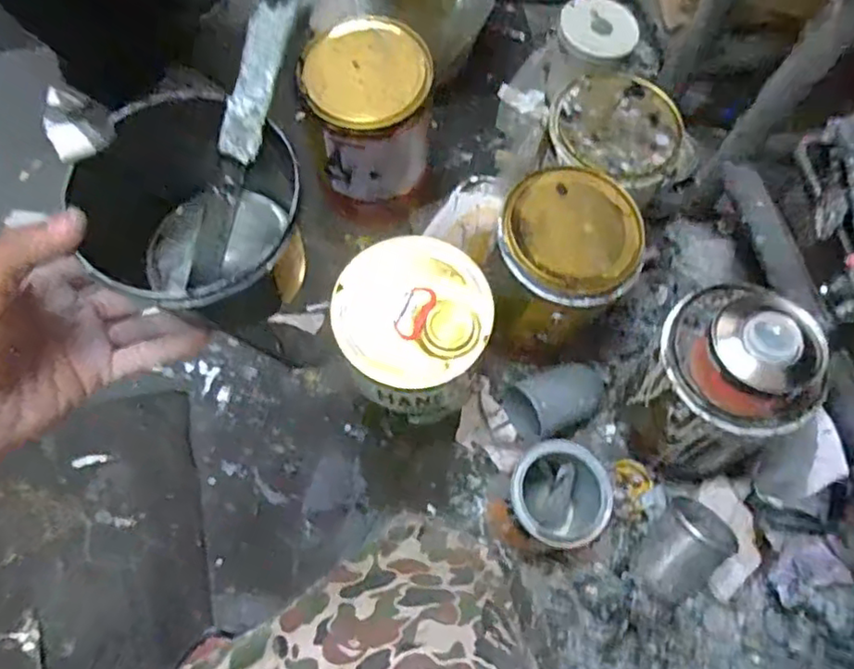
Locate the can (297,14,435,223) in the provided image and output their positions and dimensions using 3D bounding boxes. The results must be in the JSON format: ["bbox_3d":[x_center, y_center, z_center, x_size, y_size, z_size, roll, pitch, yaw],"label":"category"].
[{"bbox_3d":[-0.075,-0.274,0.826,0.151,0.214,0.162,1,68,-3],"label":"can"}]

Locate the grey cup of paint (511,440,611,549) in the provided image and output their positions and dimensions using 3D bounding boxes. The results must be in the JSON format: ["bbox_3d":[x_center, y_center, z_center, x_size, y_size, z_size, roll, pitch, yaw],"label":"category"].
[{"bbox_3d":[0.141,0.189,0.719,0.104,0.124,0.105,1,68,-3],"label":"grey cup of paint"}]

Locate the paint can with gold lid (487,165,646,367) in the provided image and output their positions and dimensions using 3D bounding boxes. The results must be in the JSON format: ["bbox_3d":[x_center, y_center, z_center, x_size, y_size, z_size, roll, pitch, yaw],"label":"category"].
[{"bbox_3d":[0.153,-0.074,0.754,0.151,0.177,0.160,1,68,-3],"label":"paint can with gold lid"}]

